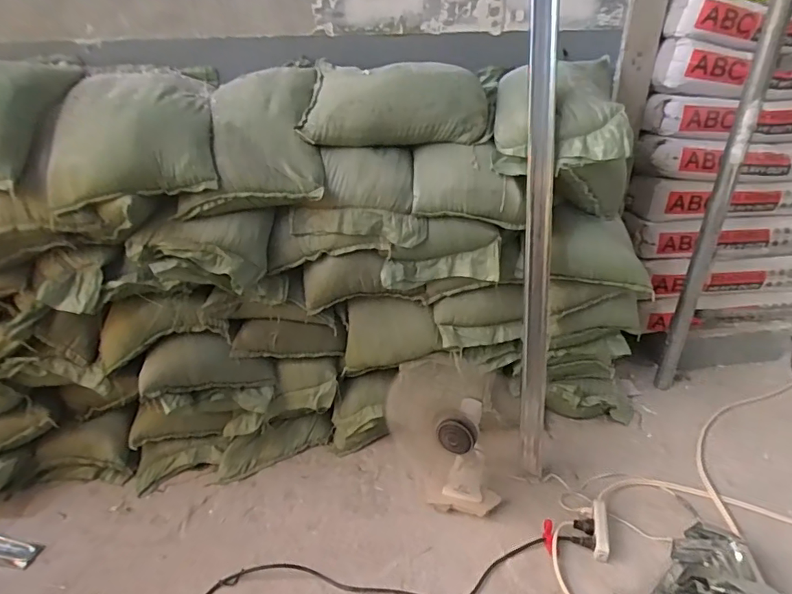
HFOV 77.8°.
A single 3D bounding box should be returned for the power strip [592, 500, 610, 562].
[{"bbox_3d":[0.399,0.452,0.957,0.027,0.026,0.108,5,47,14],"label":"power strip"}]

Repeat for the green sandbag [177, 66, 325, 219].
[{"bbox_3d":[-0.281,-0.321,0.979,0.254,0.193,0.312,-6,30,-6],"label":"green sandbag"}]

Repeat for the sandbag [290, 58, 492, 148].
[{"bbox_3d":[-0.004,-0.383,0.980,0.355,0.136,0.178,-6,30,-5],"label":"sandbag"}]

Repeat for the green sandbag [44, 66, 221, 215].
[{"bbox_3d":[-0.481,-0.324,0.935,0.259,0.165,0.377,-9,31,-10],"label":"green sandbag"}]

